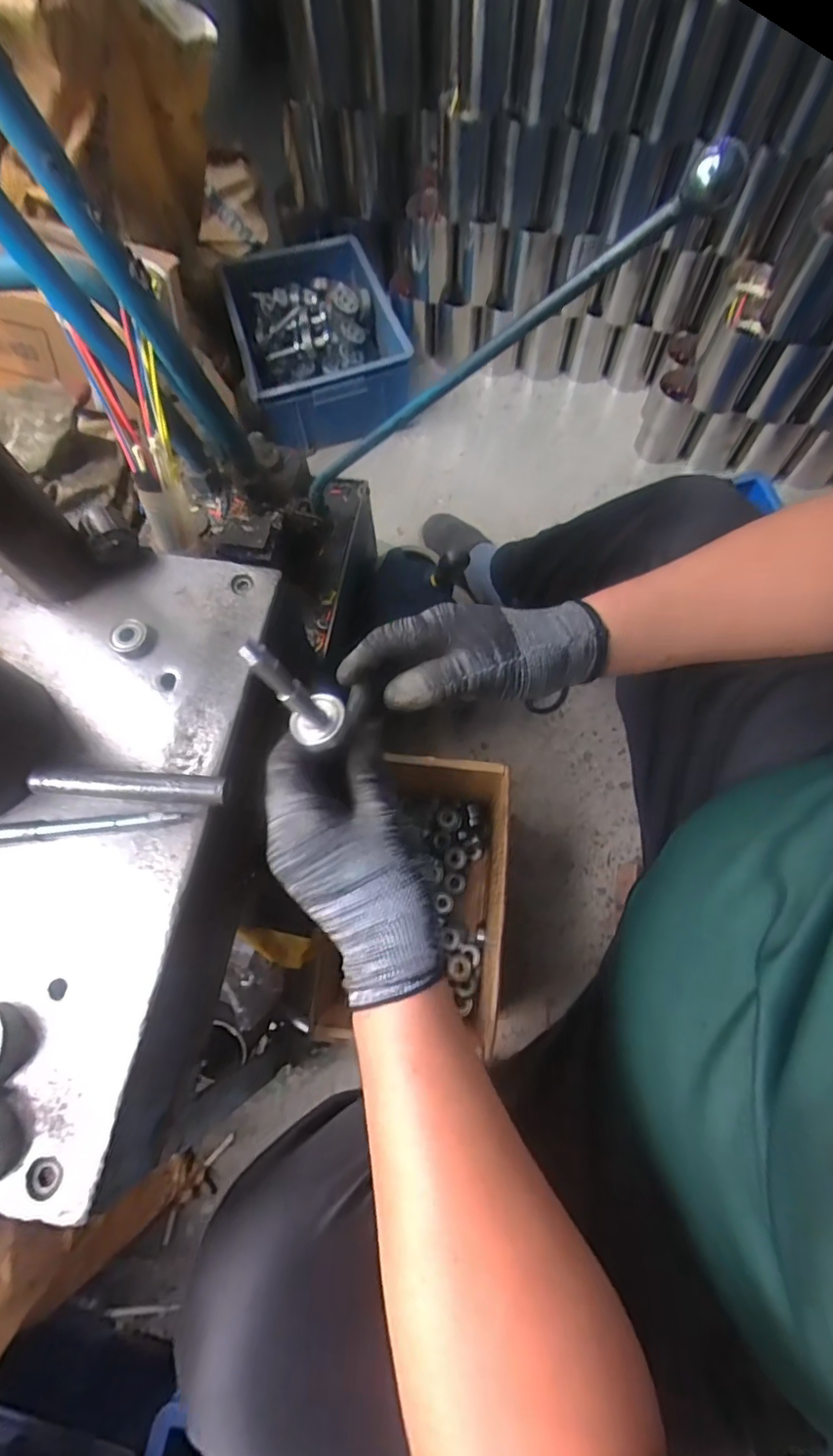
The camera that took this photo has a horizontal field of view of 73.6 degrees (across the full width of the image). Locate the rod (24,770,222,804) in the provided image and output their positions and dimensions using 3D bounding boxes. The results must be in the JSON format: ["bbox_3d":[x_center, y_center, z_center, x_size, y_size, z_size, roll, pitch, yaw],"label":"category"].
[{"bbox_3d":[-0.206,0.042,0.404,0.141,0.019,0.019,3,69,3],"label":"rod"}]

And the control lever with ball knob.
[{"bbox_3d":[0.017,-0.272,0.462,0.032,0.469,0.025,33,67,-33],"label":"control lever with ball knob"}]

